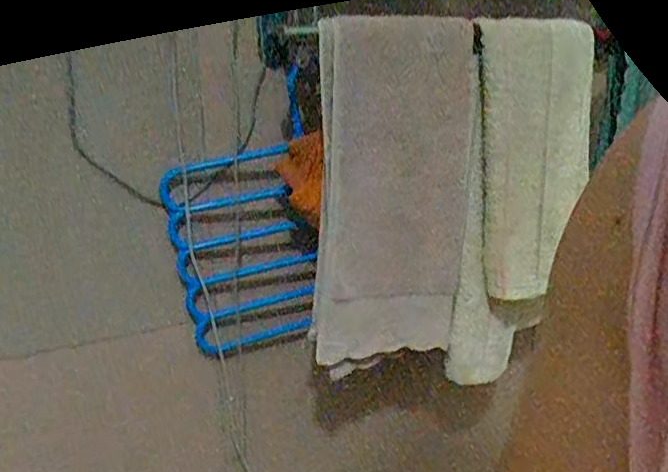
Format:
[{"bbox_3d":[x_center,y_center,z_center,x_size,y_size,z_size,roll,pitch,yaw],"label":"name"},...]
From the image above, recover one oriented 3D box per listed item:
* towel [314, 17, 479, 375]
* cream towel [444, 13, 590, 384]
[{"bbox_3d":[0.066,-0.037,0.616,0.178,0.323,0.022,-9,18,-28],"label":"towel"},{"bbox_3d":[0.202,-0.032,0.686,0.150,0.390,0.038,-8,17,-24],"label":"cream towel"}]

